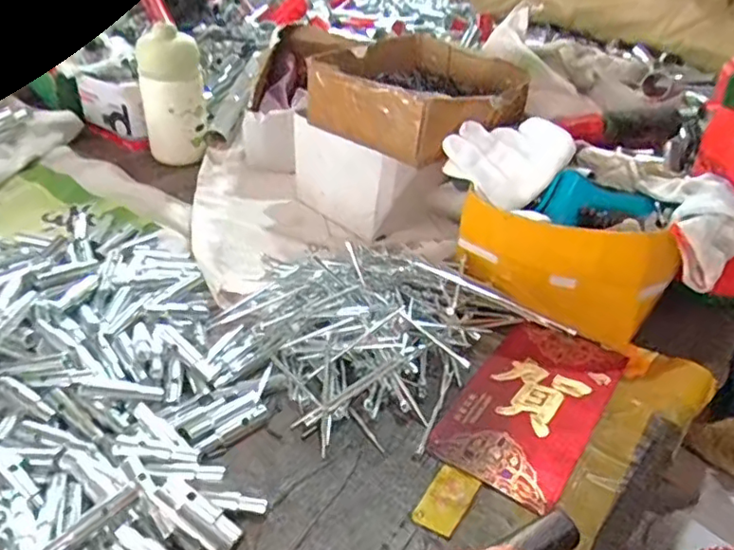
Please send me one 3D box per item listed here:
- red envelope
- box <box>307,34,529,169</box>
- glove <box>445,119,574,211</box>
[{"bbox_3d":[0.116,0.084,0.411,0.085,0.004,0.164,25,41,27],"label":"red envelope"},{"bbox_3d":[0.052,-0.173,0.561,0.172,0.053,0.168,-27,46,-36],"label":"box"},{"bbox_3d":[0.118,-0.096,0.492,0.090,0.043,0.079,-24,44,-33],"label":"glove"}]

